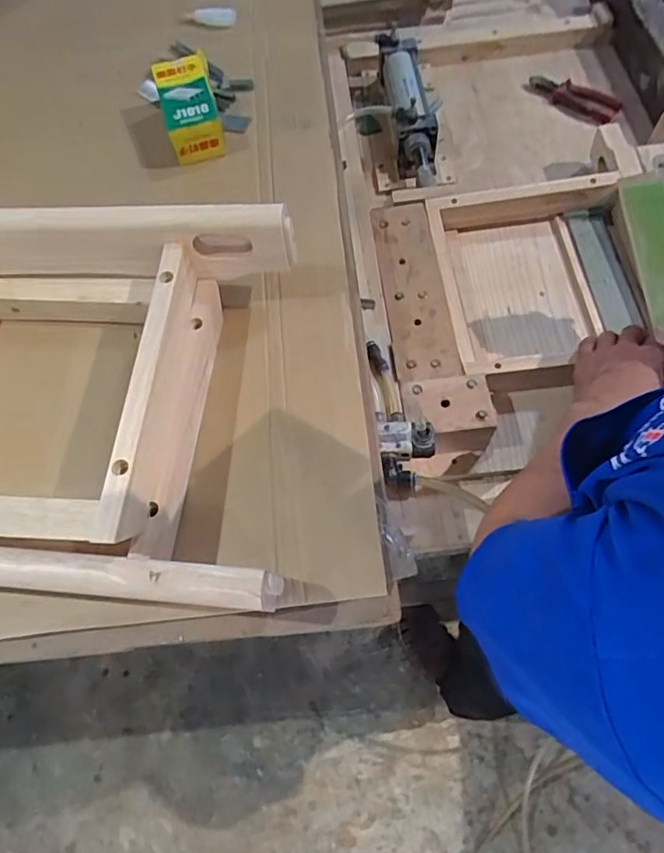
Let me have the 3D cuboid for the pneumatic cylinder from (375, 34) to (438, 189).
[{"bbox_3d":[0.124,-0.506,0.889,0.066,0.065,0.295,-7,65,1],"label":"pneumatic cylinder"}]

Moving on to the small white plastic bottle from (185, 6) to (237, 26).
[{"bbox_3d":[-0.176,-0.613,0.830,0.076,0.022,0.026,-22,64,-29],"label":"small white plastic bottle"}]

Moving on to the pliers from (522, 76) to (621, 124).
[{"bbox_3d":[0.401,-0.555,0.935,0.155,0.019,0.060,31,69,16],"label":"pliers"}]

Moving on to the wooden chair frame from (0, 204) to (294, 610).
[{"bbox_3d":[-0.279,-0.030,0.510,0.475,0.115,0.354,1,65,5],"label":"wooden chair frame"}]

